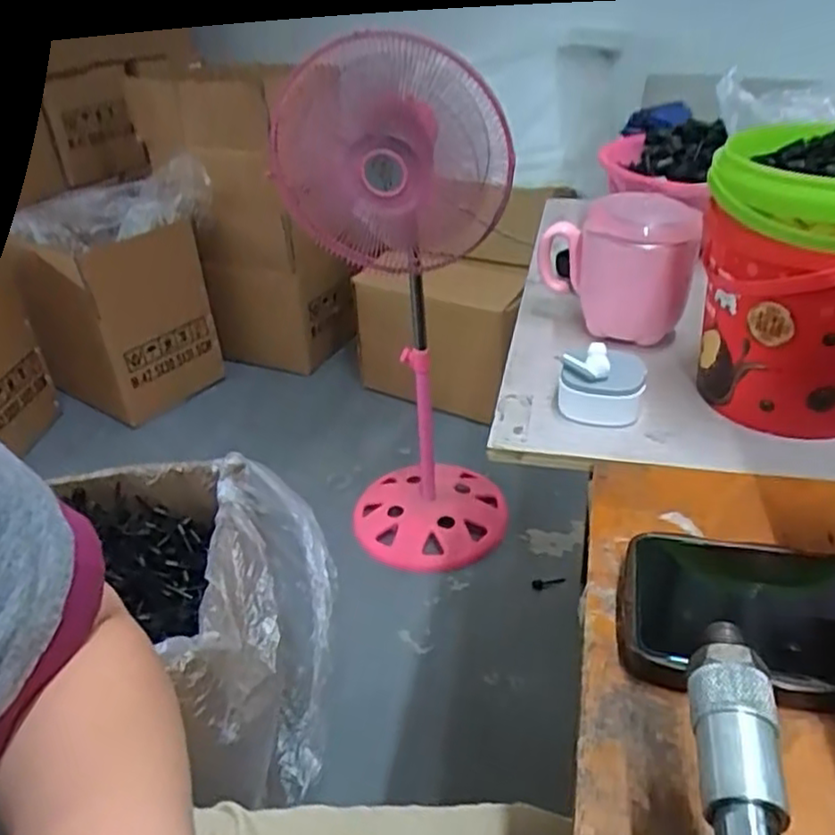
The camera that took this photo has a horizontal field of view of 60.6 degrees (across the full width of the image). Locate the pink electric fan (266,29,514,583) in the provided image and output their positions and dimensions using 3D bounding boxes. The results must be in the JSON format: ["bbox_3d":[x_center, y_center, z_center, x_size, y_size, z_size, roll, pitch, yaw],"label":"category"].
[{"bbox_3d":[-0.027,-0.155,1.246,0.330,0.865,0.332,-8,34,-6],"label":"pink electric fan"}]

